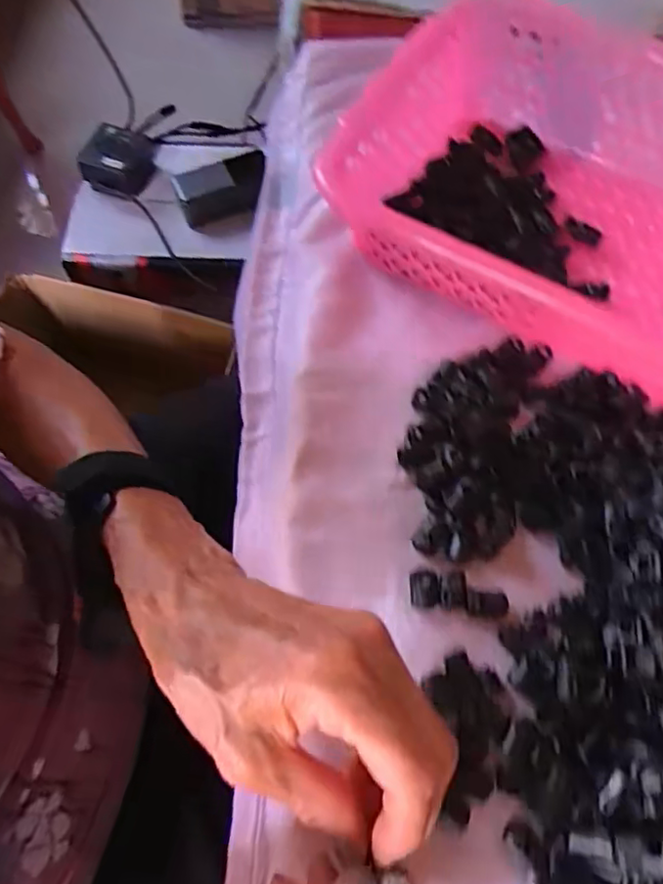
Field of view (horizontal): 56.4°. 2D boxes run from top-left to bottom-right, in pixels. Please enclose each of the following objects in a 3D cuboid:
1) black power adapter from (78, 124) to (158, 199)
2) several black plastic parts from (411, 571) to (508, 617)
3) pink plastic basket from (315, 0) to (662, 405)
[{"bbox_3d":[-0.279,-0.375,0.825,0.086,0.046,0.079,11,66,4],"label":"black power adapter"},{"bbox_3d":[0.064,0.075,0.308,0.048,0.007,0.019,7,66,2],"label":"several black plastic parts"},{"bbox_3d":[0.172,-0.144,0.373,0.301,0.073,0.221,31,69,12],"label":"pink plastic basket"}]

